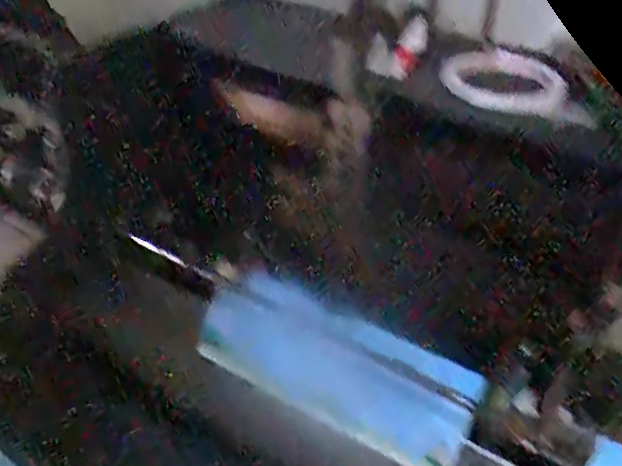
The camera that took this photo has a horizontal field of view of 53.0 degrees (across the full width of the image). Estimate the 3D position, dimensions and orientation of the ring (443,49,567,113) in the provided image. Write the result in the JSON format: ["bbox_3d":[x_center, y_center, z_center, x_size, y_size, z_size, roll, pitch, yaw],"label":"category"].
[{"bbox_3d":[0.165,-0.132,0.539,0.105,0.009,0.067,4,79,-1],"label":"ring"}]

